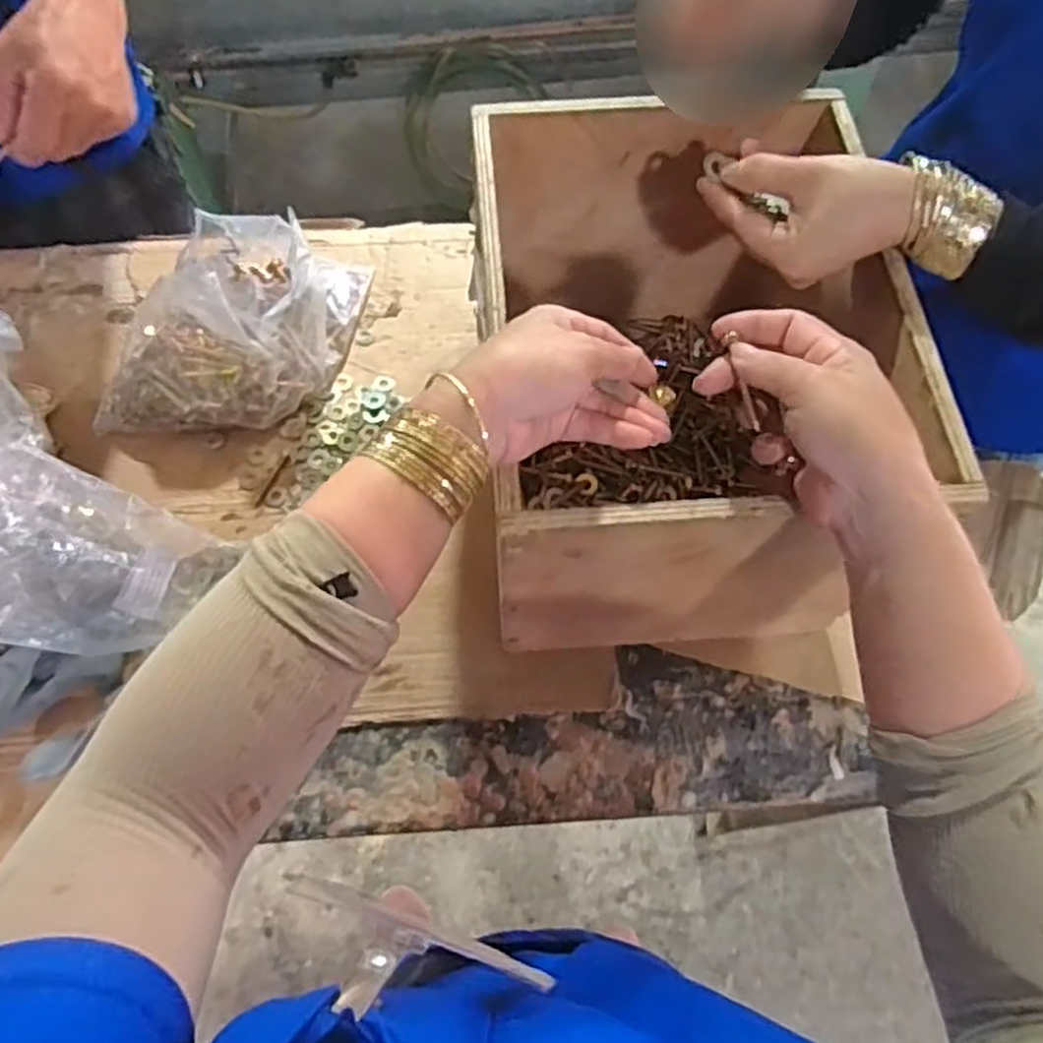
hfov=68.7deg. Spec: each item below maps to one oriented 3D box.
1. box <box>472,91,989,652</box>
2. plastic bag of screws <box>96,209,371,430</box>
[{"bbox_3d":[0.106,-0.096,0.568,0.254,0.242,0.324,-2,65,-1],"label":"box"},{"bbox_3d":[-0.263,-0.186,0.680,0.196,0.100,0.223,10,65,4],"label":"plastic bag of screws"}]

